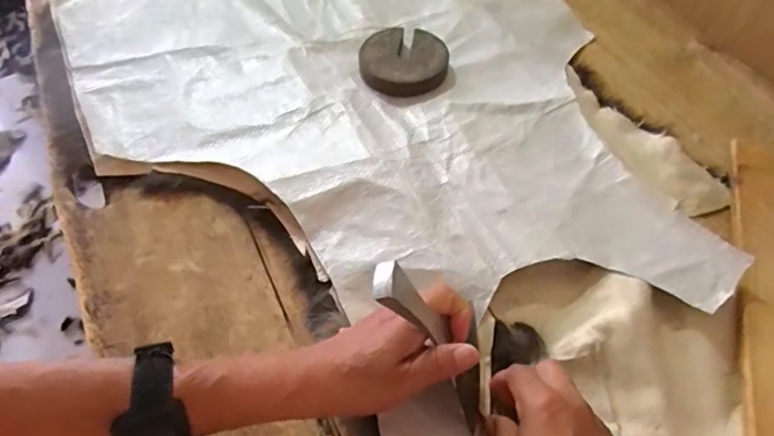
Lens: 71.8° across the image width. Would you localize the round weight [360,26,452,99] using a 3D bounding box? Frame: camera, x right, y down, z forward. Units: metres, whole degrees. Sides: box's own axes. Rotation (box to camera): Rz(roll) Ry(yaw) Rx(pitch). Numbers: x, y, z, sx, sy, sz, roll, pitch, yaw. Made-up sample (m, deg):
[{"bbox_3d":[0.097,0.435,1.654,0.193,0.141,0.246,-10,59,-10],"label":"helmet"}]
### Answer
[{"bbox_3d":[0.020,-0.179,0.598,0.096,0.017,0.091,0,55,0],"label":"round weight"}]

